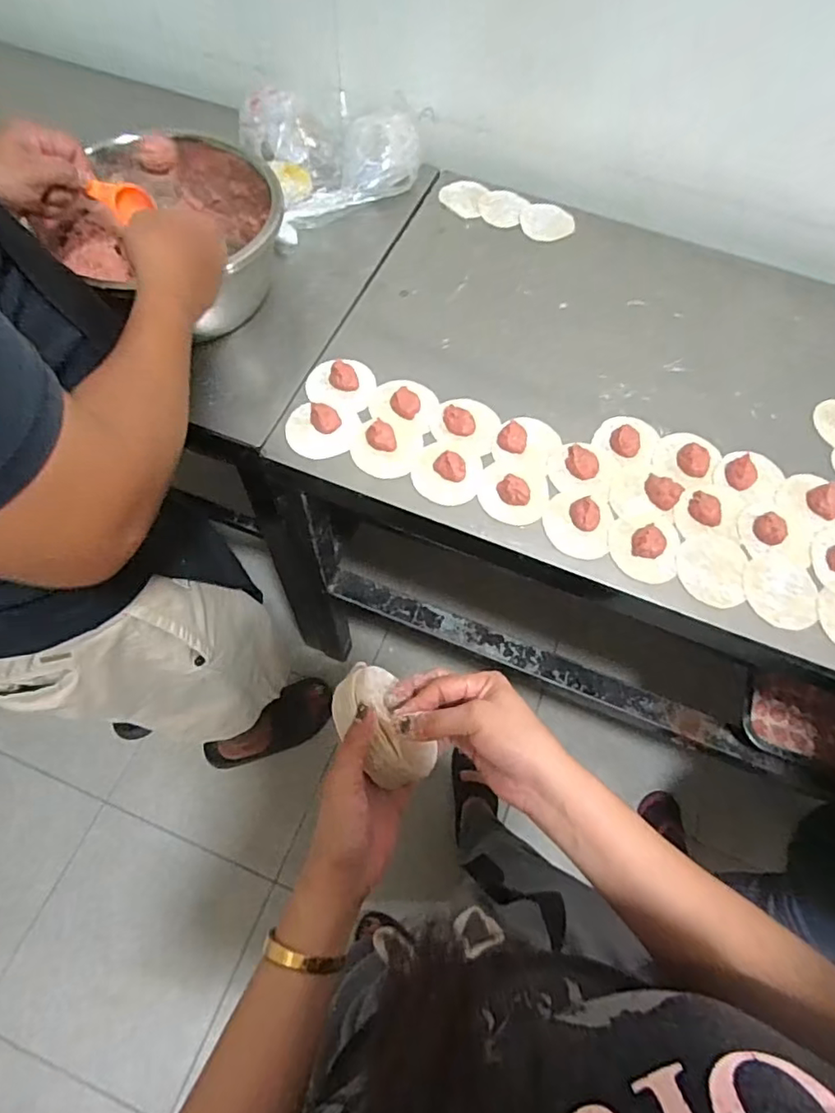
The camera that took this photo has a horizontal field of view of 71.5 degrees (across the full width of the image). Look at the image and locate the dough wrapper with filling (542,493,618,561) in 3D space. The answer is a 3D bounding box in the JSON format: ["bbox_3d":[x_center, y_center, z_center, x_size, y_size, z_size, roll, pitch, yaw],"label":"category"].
[{"bbox_3d":[0.180,-0.038,0.631,0.077,0.017,0.082,-1,64,-3],"label":"dough wrapper with filling"}]

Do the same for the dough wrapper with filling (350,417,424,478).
[{"bbox_3d":[-0.036,-0.128,0.664,0.079,0.015,0.081,1,63,-2],"label":"dough wrapper with filling"}]

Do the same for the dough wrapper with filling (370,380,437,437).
[{"bbox_3d":[-0.018,-0.178,0.691,0.076,0.016,0.077,1,63,-2],"label":"dough wrapper with filling"}]

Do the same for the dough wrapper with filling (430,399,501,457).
[{"bbox_3d":[0.057,-0.160,0.686,0.078,0.016,0.069,19,64,7],"label":"dough wrapper with filling"}]

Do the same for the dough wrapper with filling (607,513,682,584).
[{"bbox_3d":[0.250,-0.012,0.623,0.079,0.020,0.078,-9,64,-7],"label":"dough wrapper with filling"}]

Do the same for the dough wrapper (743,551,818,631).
[{"bbox_3d":[0.387,0.034,0.618,0.074,0.004,0.087,19,66,7],"label":"dough wrapper"}]

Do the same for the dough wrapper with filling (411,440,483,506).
[{"bbox_3d":[0.037,-0.100,0.652,0.071,0.016,0.080,22,65,8],"label":"dough wrapper with filling"}]

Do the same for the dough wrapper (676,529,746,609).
[{"bbox_3d":[0.320,0.010,0.629,0.073,0.004,0.087,17,64,6],"label":"dough wrapper"}]

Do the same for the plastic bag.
[{"bbox_3d":[-0.149,-0.604,0.856,0.266,0.100,0.212,-35,70,-18],"label":"plastic bag"}]

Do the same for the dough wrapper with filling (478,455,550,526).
[{"bbox_3d":[0.110,-0.080,0.650,0.075,0.021,0.089,19,64,7],"label":"dough wrapper with filling"}]

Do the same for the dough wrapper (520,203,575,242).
[{"bbox_3d":[0.197,-0.513,0.885,0.091,0.007,0.091,3,60,-5],"label":"dough wrapper"}]

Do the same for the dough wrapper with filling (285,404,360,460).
[{"bbox_3d":[-0.110,-0.150,0.668,0.081,0.027,0.073,-4,64,-4],"label":"dough wrapper with filling"}]

